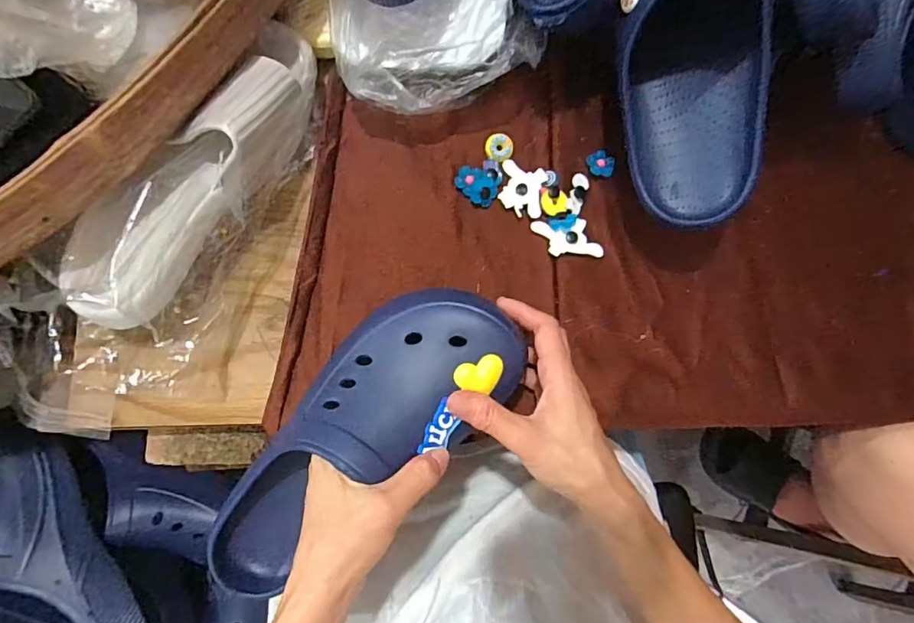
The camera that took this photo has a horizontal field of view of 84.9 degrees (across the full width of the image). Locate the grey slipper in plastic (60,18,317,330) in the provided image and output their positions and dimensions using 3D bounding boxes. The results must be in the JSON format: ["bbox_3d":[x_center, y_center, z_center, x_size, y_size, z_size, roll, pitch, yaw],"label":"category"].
[{"bbox_3d":[-0.185,-0.103,0.369,0.077,0.081,0.259,34,81,1],"label":"grey slipper in plastic"}]

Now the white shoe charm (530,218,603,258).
[{"bbox_3d":[0.095,-0.063,0.427,0.060,0.007,0.031,0,82,-4],"label":"white shoe charm"}]

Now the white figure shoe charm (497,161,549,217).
[{"bbox_3d":[0.056,-0.105,0.427,0.038,0.004,0.045,14,81,-2],"label":"white figure shoe charm"}]

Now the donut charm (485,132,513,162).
[{"bbox_3d":[0.037,-0.144,0.436,0.023,0.005,0.024,1,82,-4],"label":"donut charm"}]

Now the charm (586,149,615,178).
[{"bbox_3d":[0.128,-0.130,0.441,0.021,0.005,0.025,-18,84,-7],"label":"charm"}]

